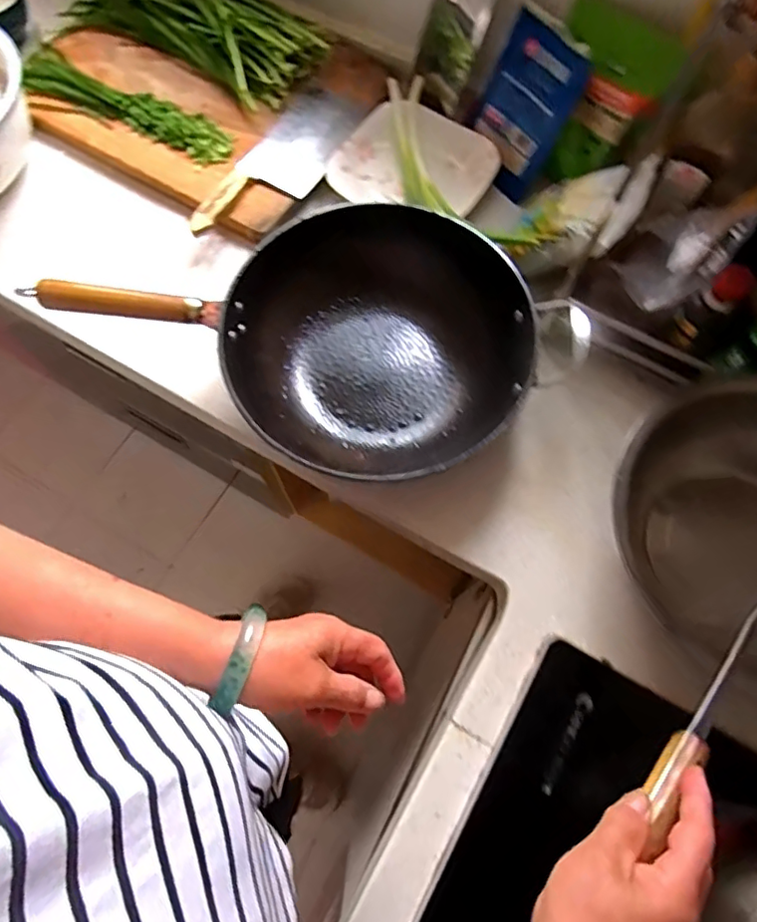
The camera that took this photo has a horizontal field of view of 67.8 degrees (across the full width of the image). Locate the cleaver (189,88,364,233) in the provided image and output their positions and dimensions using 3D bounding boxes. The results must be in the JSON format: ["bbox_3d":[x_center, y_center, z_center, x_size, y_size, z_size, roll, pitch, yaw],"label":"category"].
[{"bbox_3d":[-0.123,-0.393,0.740,0.101,0.019,0.279,27,72,9],"label":"cleaver"}]

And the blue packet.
[{"bbox_3d":[0.179,-0.451,0.714,0.132,0.172,0.030,49,47,12],"label":"blue packet"}]

